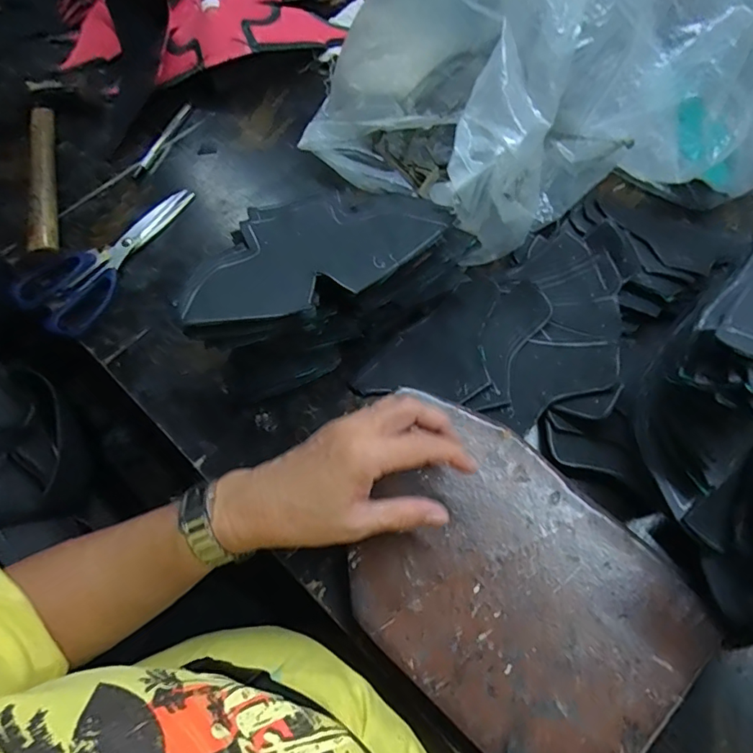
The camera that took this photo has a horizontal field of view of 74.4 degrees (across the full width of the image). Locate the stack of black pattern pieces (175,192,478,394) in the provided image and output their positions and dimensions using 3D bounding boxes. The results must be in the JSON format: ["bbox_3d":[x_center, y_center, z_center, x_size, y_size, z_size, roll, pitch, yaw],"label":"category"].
[{"bbox_3d":[-0.037,-0.078,0.402,0.216,0.113,0.098,-25,67,-8],"label":"stack of black pattern pieces"}]

